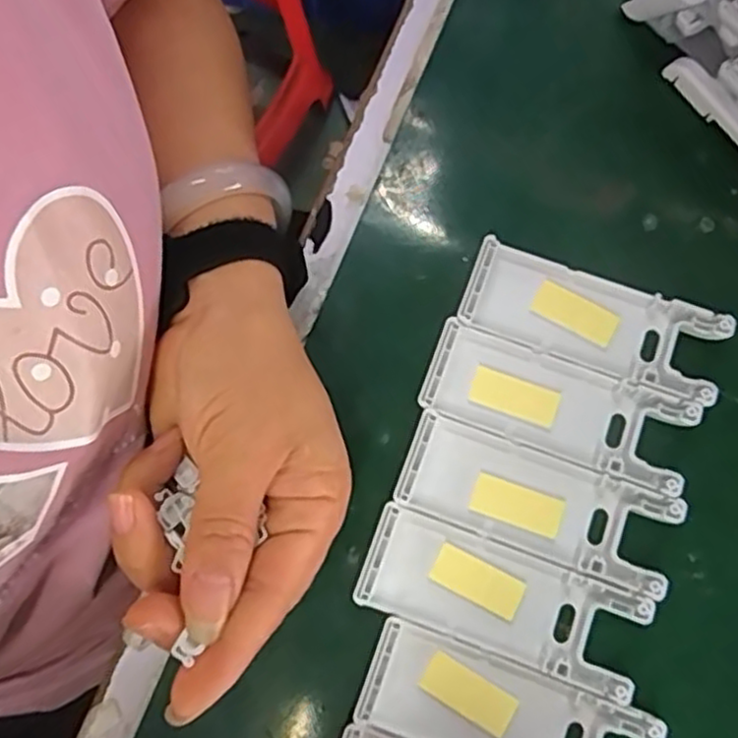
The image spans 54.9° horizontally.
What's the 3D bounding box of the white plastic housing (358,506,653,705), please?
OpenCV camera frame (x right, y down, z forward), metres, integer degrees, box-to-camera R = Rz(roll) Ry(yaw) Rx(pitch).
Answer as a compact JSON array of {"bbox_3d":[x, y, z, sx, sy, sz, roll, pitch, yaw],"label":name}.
[{"bbox_3d":[0.049,0.087,0.266,0.103,0.009,0.040,21,77,6],"label":"white plastic housing"}]

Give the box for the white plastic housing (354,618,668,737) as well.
[{"bbox_3d":[0.049,0.127,0.256,0.102,0.008,0.039,18,77,5],"label":"white plastic housing"}]

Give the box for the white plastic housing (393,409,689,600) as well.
[{"bbox_3d":[0.064,0.051,0.274,0.103,0.009,0.039,20,77,5],"label":"white plastic housing"}]

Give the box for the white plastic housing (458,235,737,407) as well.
[{"bbox_3d":[0.091,-0.020,0.292,0.103,0.012,0.038,20,77,5],"label":"white plastic housing"}]

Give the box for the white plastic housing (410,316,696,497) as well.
[{"bbox_3d":[0.074,0.014,0.284,0.103,0.009,0.038,20,77,5],"label":"white plastic housing"}]

